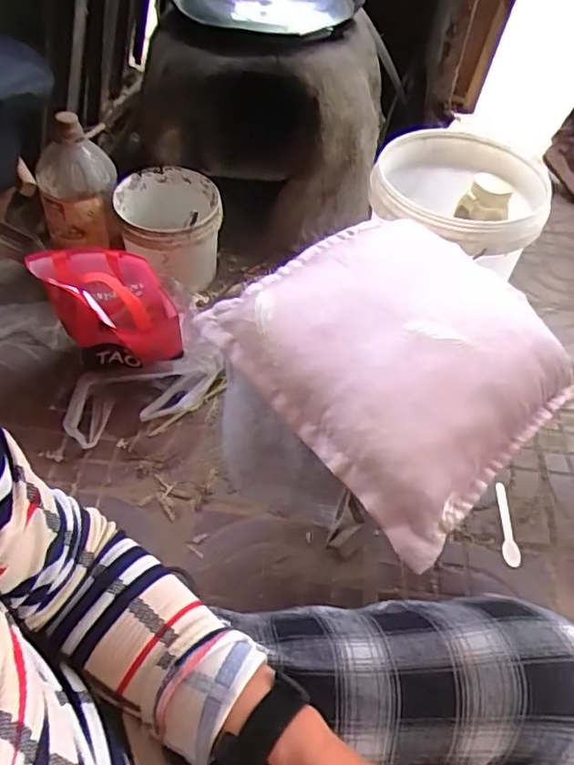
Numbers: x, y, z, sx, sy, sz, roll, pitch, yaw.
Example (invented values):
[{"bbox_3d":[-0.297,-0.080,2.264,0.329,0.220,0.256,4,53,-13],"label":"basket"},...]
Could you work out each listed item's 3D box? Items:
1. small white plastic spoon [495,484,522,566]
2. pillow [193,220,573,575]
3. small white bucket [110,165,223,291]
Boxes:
[{"bbox_3d":[0.386,0.248,1.053,0.031,0.012,0.148,6,51,1],"label":"small white plastic spoon"},{"bbox_3d":[0.168,-0.052,0.809,0.420,0.106,0.393,-34,60,-27],"label":"pillow"},{"bbox_3d":[-0.247,-0.323,1.299,0.205,0.199,0.225,2,51,-2],"label":"small white bucket"}]

